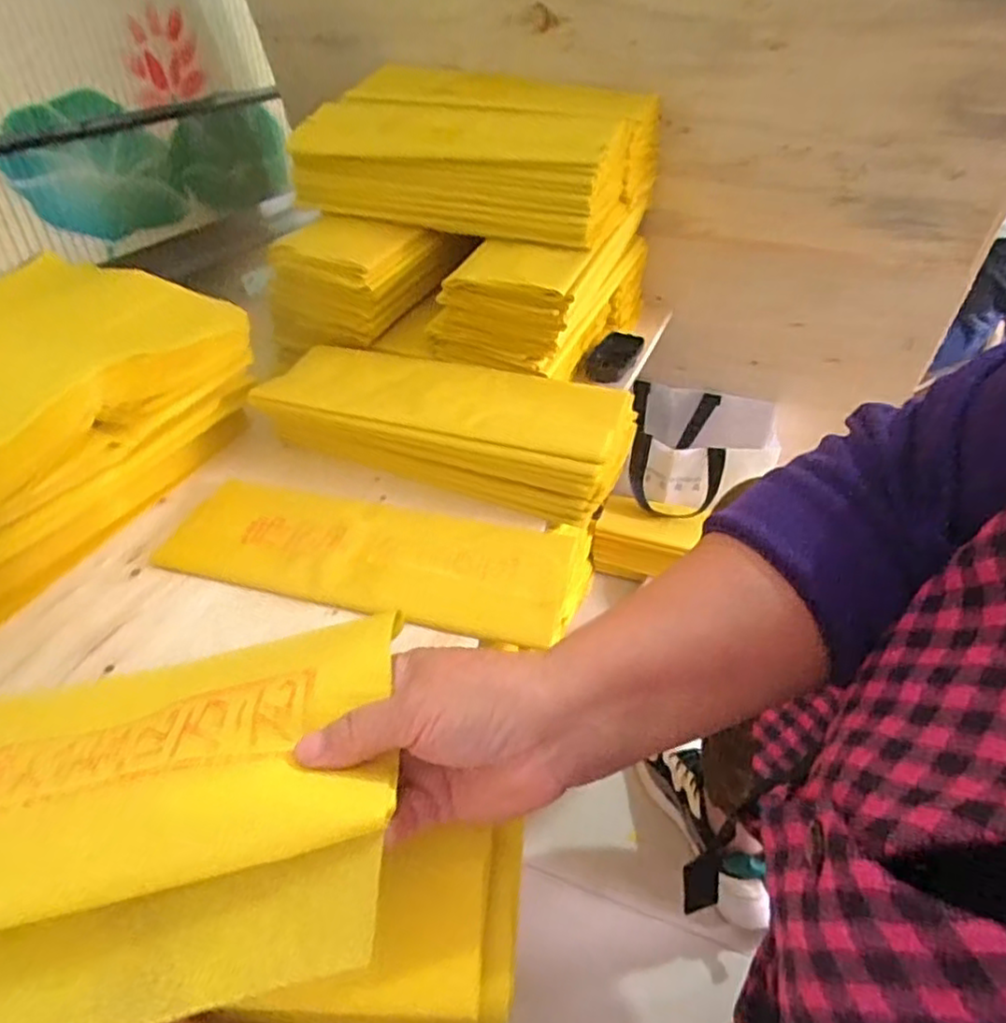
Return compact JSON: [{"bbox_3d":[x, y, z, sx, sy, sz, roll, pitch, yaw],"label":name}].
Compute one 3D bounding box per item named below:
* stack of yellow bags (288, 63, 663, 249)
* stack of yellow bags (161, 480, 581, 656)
[{"bbox_3d":[-0.027,-0.432,0.804,0.375,0.122,0.255,14,40,18],"label":"stack of yellow bags"},{"bbox_3d":[-0.115,0.037,0.593,0.368,0.020,0.127,9,39,11],"label":"stack of yellow bags"}]

